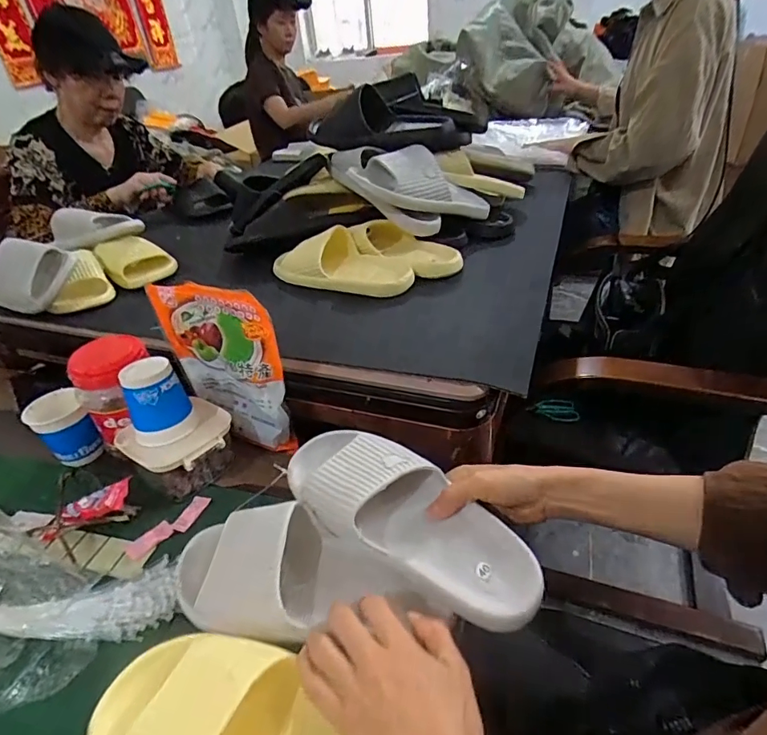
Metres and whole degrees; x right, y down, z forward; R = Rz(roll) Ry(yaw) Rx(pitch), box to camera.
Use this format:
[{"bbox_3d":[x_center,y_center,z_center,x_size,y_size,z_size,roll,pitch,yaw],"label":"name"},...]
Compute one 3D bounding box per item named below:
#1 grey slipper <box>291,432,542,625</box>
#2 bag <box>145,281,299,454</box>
[{"bbox_3d":[0.019,0.128,0.421,0.248,0.058,0.096,28,46,26],"label":"grey slipper"},{"bbox_3d":[-0.188,-0.004,0.560,0.161,0.210,0.029,16,40,29],"label":"bag"}]

